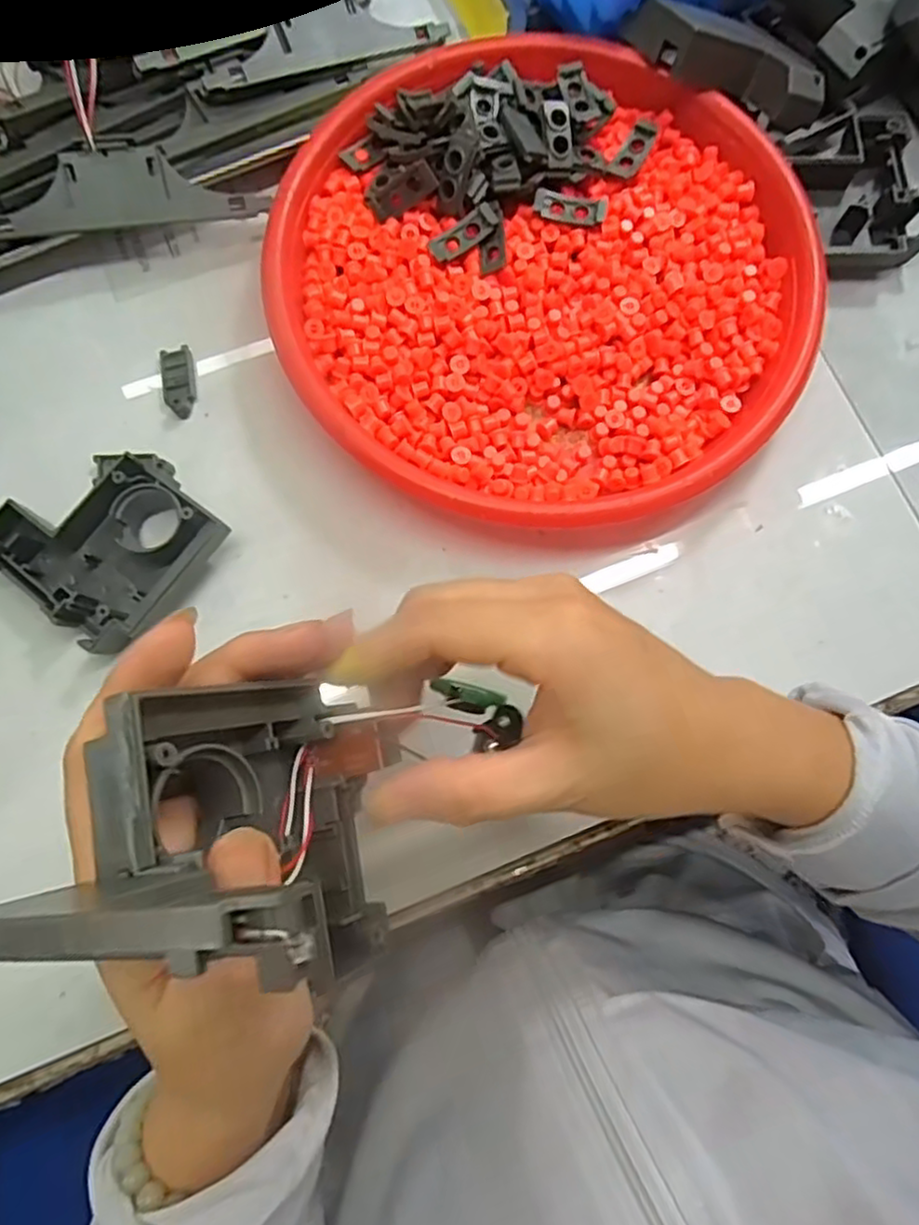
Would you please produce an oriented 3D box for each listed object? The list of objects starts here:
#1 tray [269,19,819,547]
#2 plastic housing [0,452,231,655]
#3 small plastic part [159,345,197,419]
[{"bbox_3d":[0.041,-0.158,0.320,0.242,0.037,0.243,0,78,-1],"label":"tray"},{"bbox_3d":[-0.154,-0.031,0.297,0.078,0.025,0.079,41,81,7],"label":"plastic housing"},{"bbox_3d":[-0.136,-0.112,0.324,0.017,0.007,0.035,-8,79,-3],"label":"small plastic part"}]

